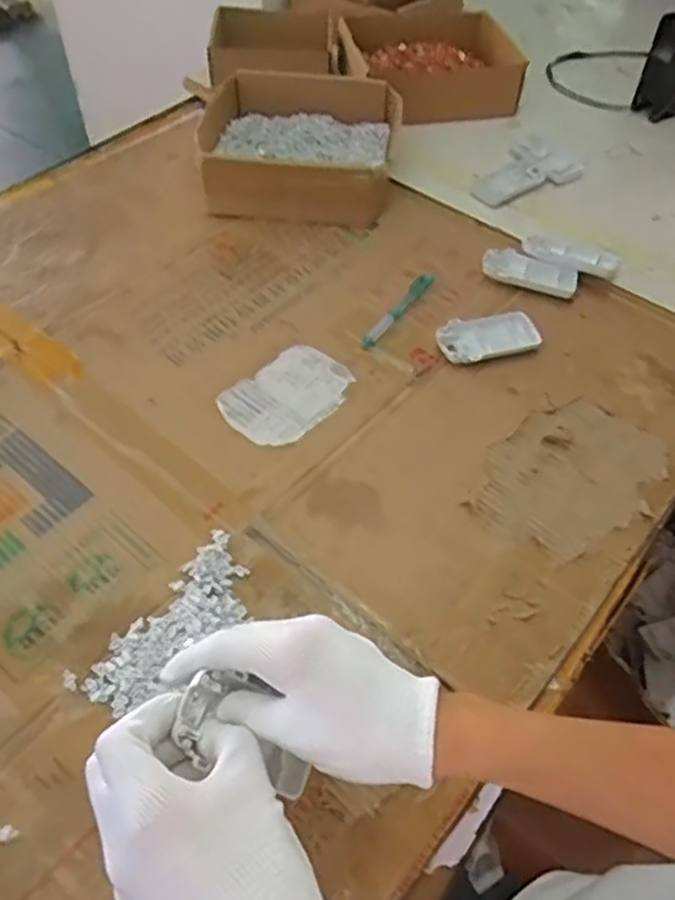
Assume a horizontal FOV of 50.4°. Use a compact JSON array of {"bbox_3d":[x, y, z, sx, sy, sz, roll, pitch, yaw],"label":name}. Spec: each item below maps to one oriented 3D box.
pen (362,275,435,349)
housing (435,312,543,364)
[{"bbox_3d":[0.061,-0.141,0.709,0.014,0.008,0.127,30,59,18],"label":"pen"},{"bbox_3d":[0.144,-0.107,0.680,0.097,0.018,0.046,-16,57,-13],"label":"housing"}]

